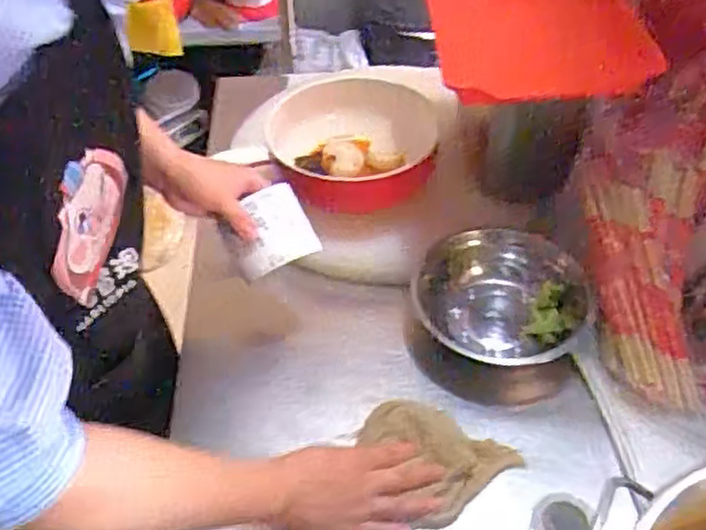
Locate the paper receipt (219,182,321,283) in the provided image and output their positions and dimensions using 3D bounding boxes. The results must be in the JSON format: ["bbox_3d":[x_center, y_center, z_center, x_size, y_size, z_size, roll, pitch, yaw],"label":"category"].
[{"bbox_3d":[-0.086,-0.033,0.737,0.085,0.017,0.078,-26,76,6],"label":"paper receipt"}]

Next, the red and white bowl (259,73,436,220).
[{"bbox_3d":[-0.002,-0.138,0.903,0.200,0.089,0.210,0,46,0],"label":"red and white bowl"}]

